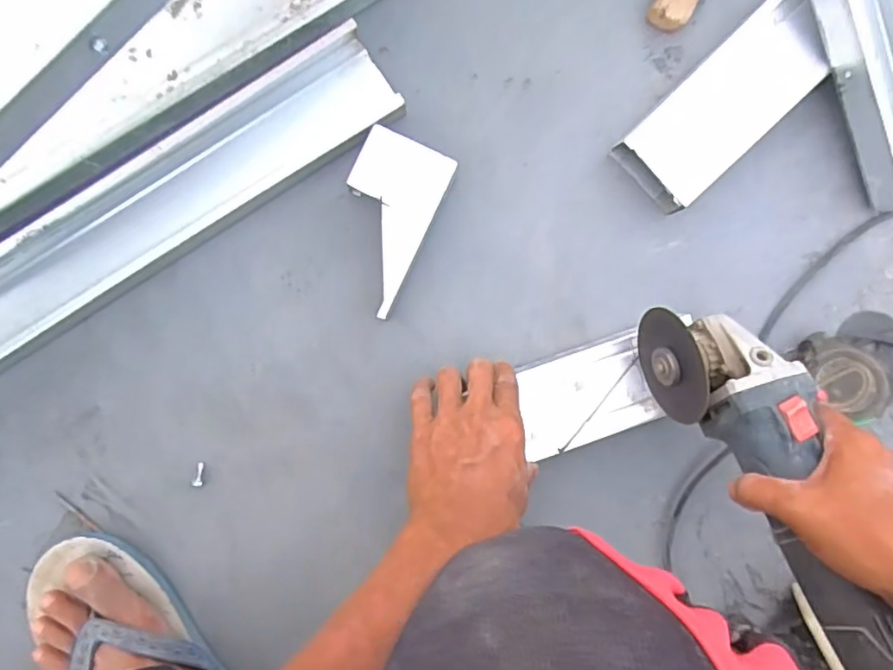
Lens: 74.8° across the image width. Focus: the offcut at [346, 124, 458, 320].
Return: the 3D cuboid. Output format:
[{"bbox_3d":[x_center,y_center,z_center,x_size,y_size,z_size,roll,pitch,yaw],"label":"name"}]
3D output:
[{"bbox_3d":[-0.053,-0.094,0.486,0.075,0.037,0.135,26,91,-4],"label":"offcut"}]

